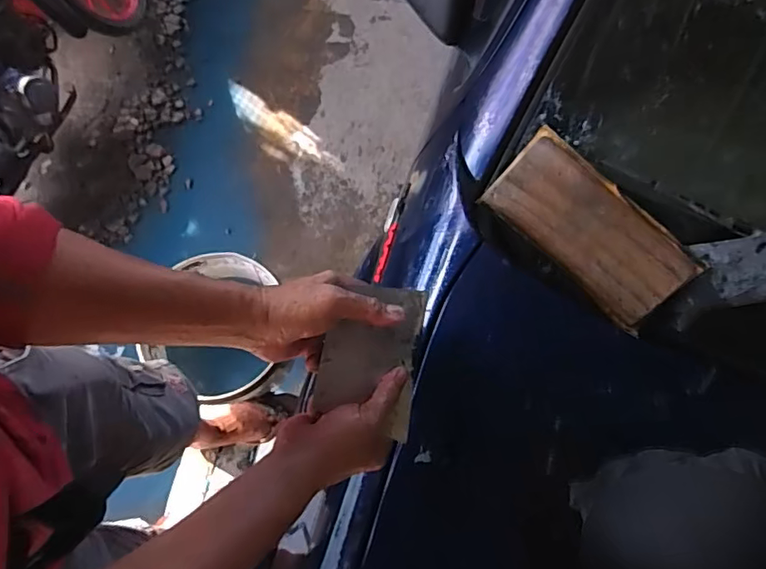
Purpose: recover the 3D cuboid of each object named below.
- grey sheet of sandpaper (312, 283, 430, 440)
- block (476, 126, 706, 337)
[{"bbox_3d":[-0.008,0.066,0.487,0.099,0.006,0.139,17,75,-28],"label":"grey sheet of sandpaper"},{"bbox_3d":[0.231,-0.061,0.591,0.229,0.017,0.109,44,107,7],"label":"block"}]

